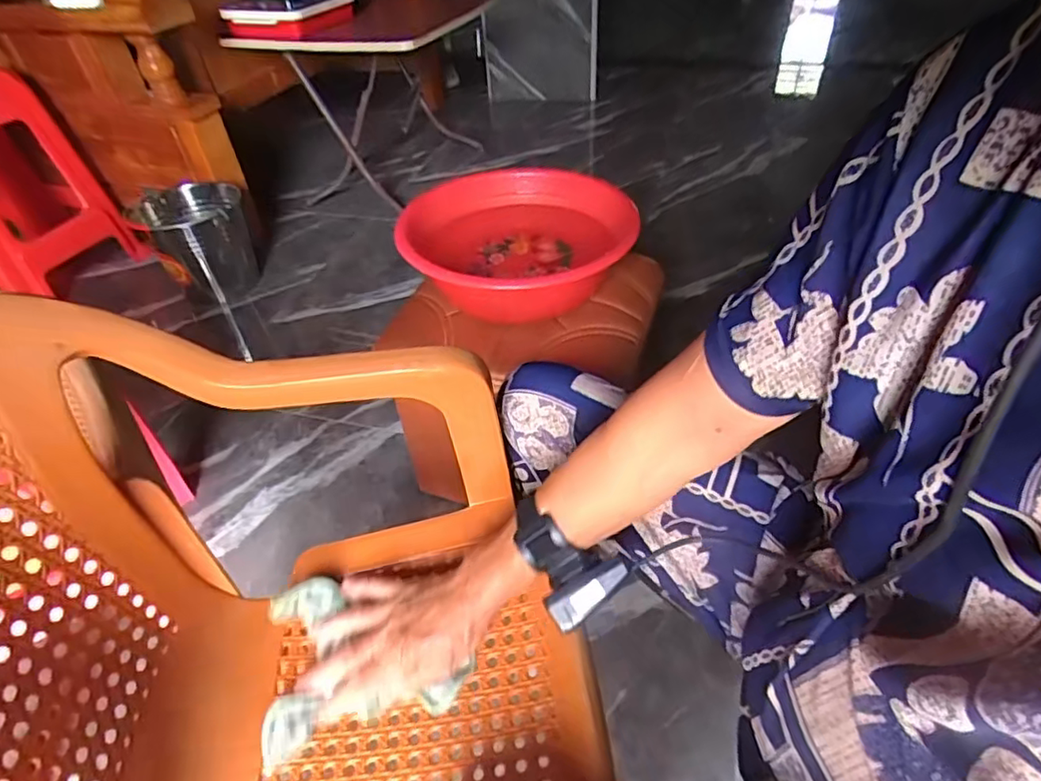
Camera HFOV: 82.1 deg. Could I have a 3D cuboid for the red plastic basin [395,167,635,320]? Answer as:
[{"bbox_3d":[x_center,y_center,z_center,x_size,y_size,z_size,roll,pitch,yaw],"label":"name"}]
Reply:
[{"bbox_3d":[-0.020,-0.199,0.806,0.271,0.093,0.305,-12,45,-8],"label":"red plastic basin"}]

